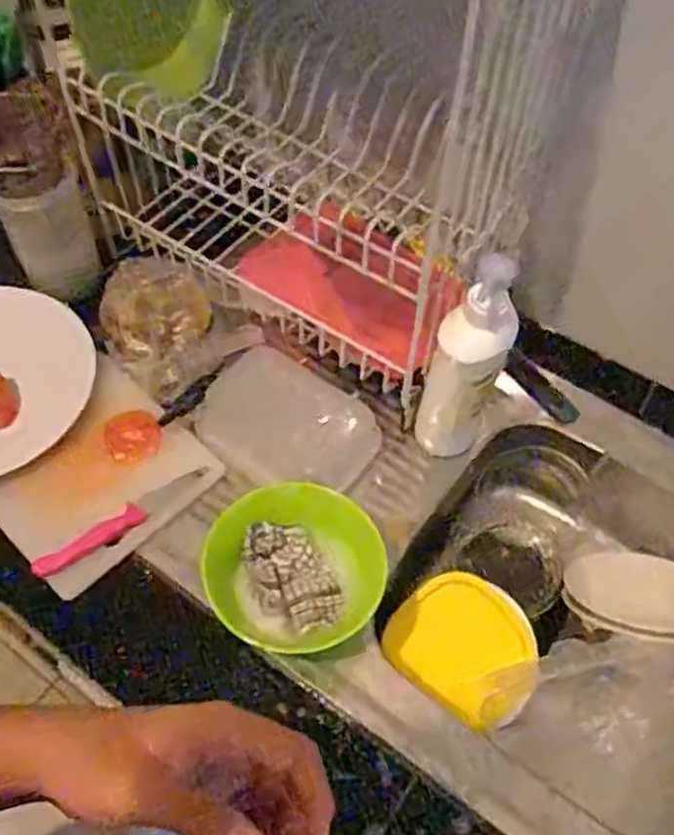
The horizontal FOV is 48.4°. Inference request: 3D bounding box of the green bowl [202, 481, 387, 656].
[{"bbox_3d":[-0.034,0.135,0.655,0.150,0.061,0.139,1,56,-1],"label":"green bowl"}]

